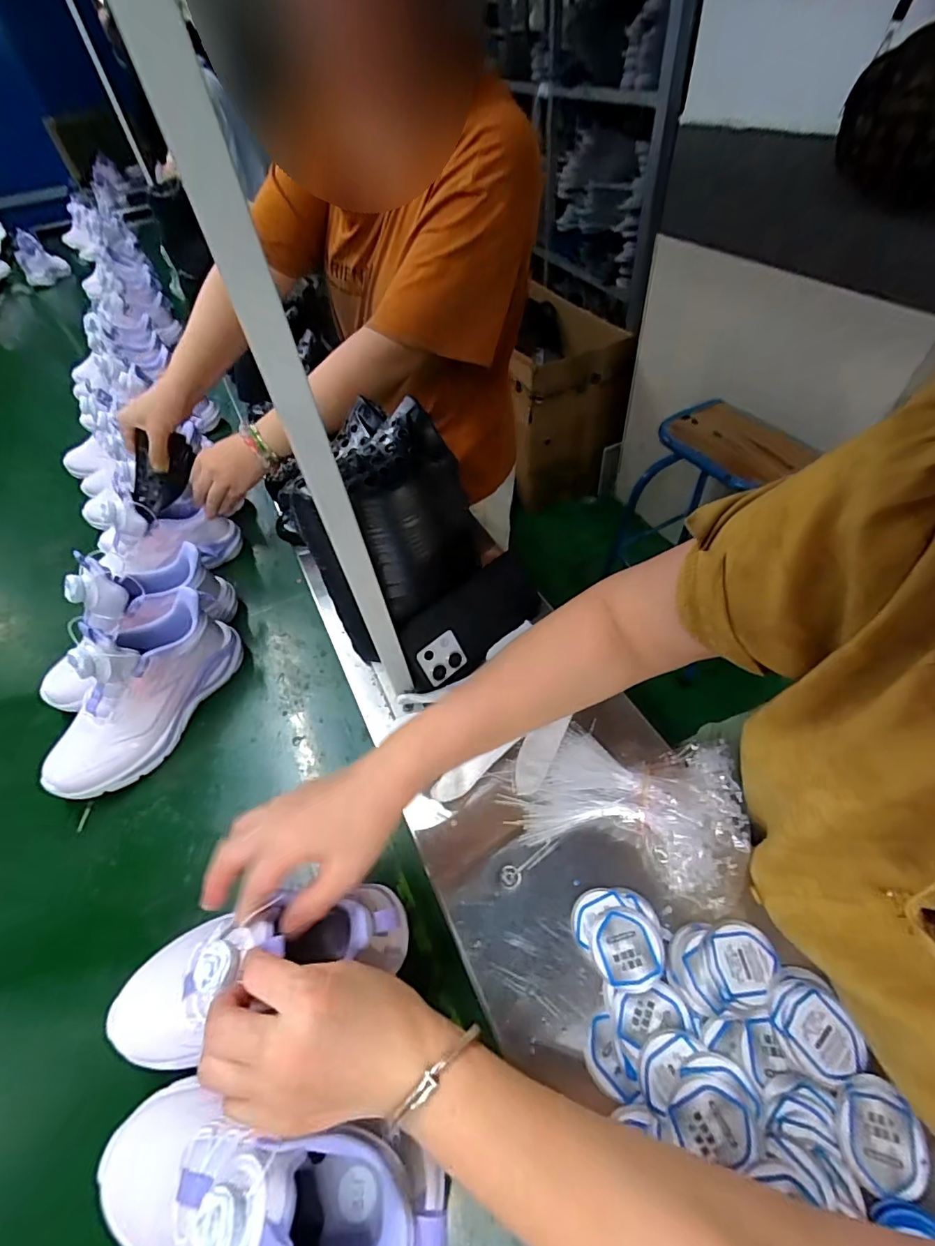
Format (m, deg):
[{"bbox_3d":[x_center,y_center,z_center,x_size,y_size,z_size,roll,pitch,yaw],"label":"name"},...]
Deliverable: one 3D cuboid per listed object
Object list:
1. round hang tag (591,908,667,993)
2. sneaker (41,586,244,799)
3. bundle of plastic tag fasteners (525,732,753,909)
[{"bbox_3d":[0.112,0.228,0.349,0.047,0.010,0.048,-2,49,3],"label":"round hang tag"},{"bbox_3d":[-0.349,0.062,0.515,0.092,0.126,0.221,18,53,19],"label":"sneaker"},{"bbox_3d":[0.135,0.153,0.407,0.170,0.032,0.120,4,50,8],"label":"bundle of plastic tag fasteners"}]

